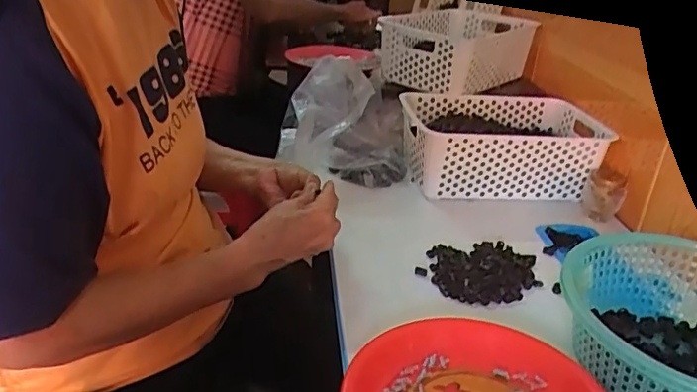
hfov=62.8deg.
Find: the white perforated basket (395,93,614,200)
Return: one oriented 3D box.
[{"bbox_3d":[0.241,-0.073,0.919,0.291,0.126,0.186,0,26,-7],"label":"white perforated basket"}]

